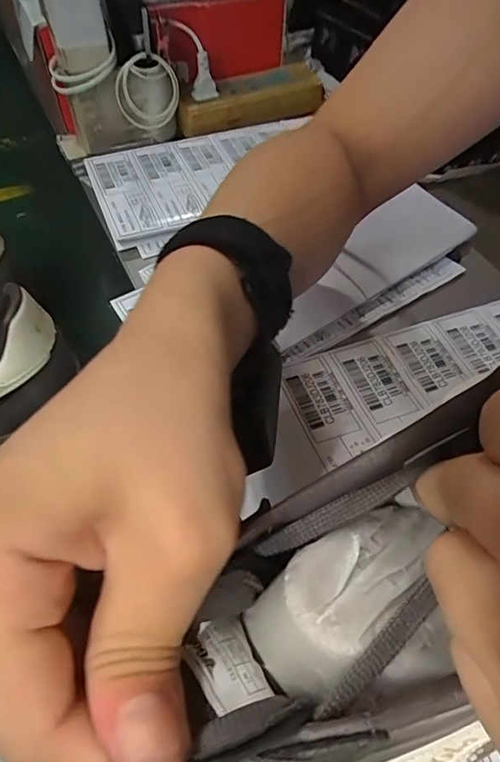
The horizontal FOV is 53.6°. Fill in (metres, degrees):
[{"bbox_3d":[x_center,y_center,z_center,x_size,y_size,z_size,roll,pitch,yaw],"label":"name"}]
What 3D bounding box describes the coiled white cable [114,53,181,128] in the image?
[{"bbox_3d":[-0.091,-0.259,0.445,0.053,0.057,0.015,-15,56,-13],"label":"coiled white cable"}]

